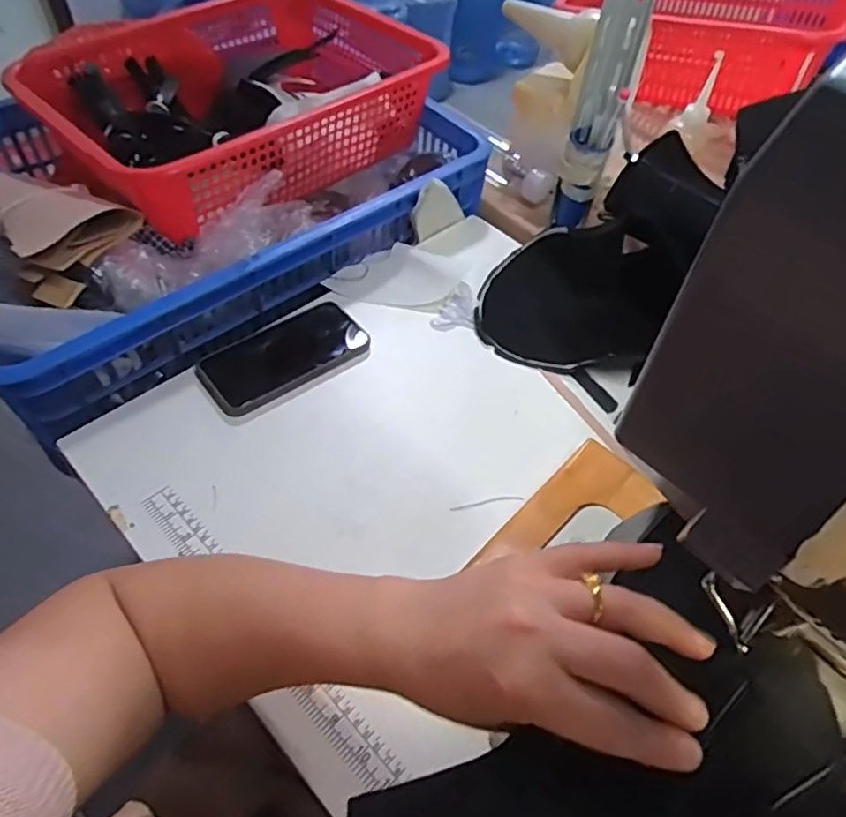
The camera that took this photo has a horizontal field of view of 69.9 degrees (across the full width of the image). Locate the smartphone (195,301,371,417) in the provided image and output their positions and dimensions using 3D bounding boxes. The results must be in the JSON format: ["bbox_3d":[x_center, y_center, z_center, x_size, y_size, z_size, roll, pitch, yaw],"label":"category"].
[{"bbox_3d":[-0.135,-0.053,0.593,0.162,0.012,0.085,-33,63,-25],"label":"smartphone"}]

